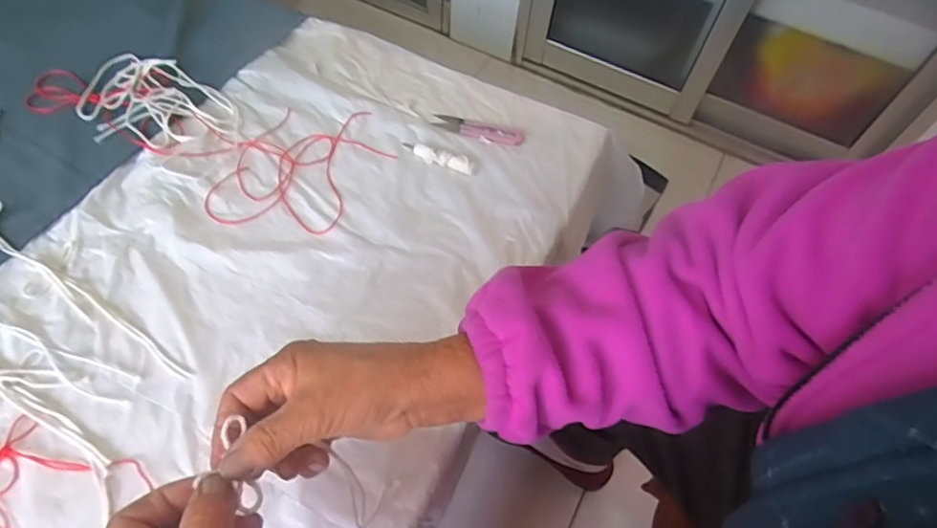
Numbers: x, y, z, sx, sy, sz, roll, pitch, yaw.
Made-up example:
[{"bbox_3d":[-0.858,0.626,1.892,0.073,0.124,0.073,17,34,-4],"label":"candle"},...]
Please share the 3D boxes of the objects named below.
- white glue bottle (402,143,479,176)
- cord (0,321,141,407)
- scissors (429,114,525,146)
[{"bbox_3d":[-0.031,-0.111,0.553,0.083,0.013,0.019,22,58,10],"label":"white glue bottle"},{"bbox_3d":[-0.346,0.060,0.414,0.202,0.004,0.047,27,59,13],"label":"cord"},{"bbox_3d":[0.011,-0.149,0.588,0.101,0.006,0.029,16,57,6],"label":"scissors"}]

